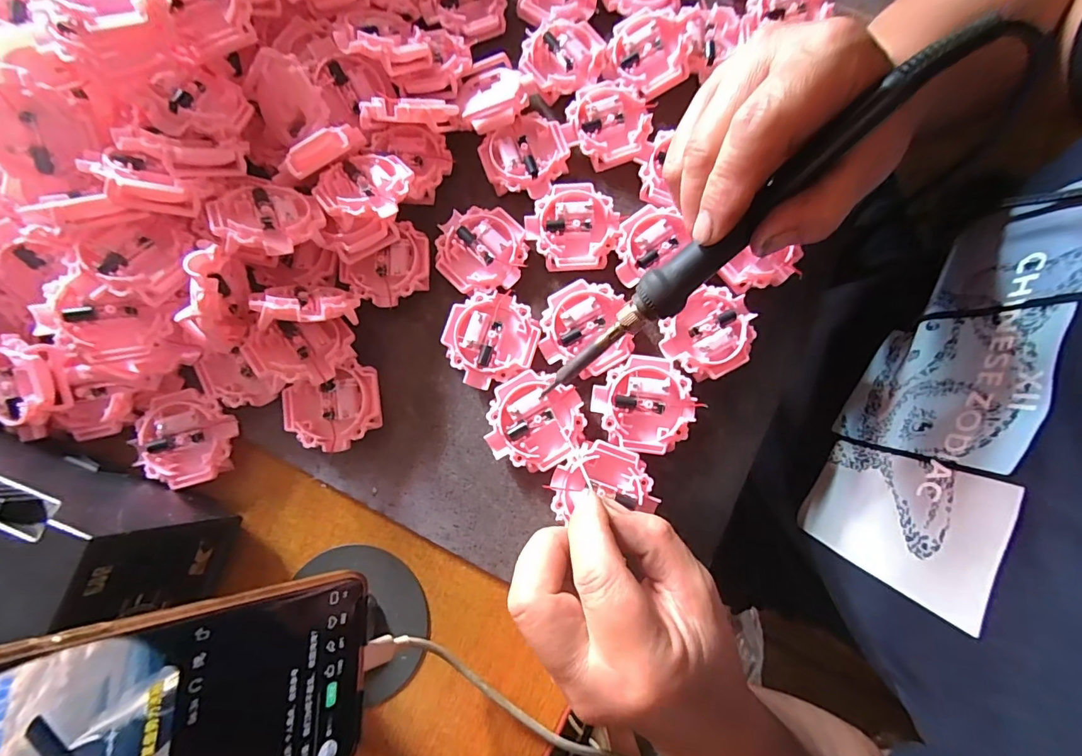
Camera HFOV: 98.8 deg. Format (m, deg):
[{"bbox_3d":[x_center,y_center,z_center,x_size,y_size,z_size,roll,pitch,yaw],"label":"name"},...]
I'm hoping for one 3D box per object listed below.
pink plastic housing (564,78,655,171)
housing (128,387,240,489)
[{"bbox_3d":[0.043,-0.160,0.289,0.048,0.012,0.054,-14,80,-2],"label":"pink plastic housing"},{"bbox_3d":[-0.200,0.034,0.260,0.049,0.011,0.049,0,79,1],"label":"housing"}]

